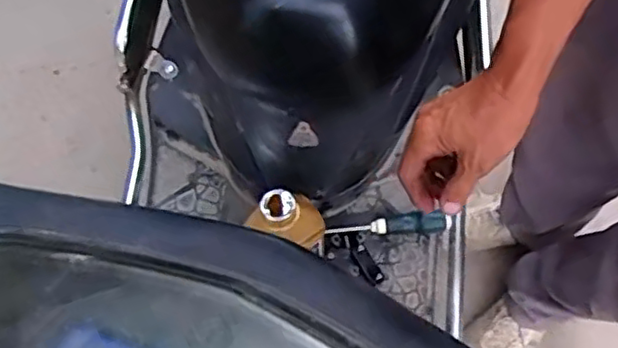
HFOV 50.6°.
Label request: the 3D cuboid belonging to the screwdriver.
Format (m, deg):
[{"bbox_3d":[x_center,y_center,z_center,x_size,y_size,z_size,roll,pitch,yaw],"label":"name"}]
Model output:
[{"bbox_3d":[0.107,0.066,0.870,0.158,0.026,0.028,-5,71,7],"label":"screwdriver"}]

